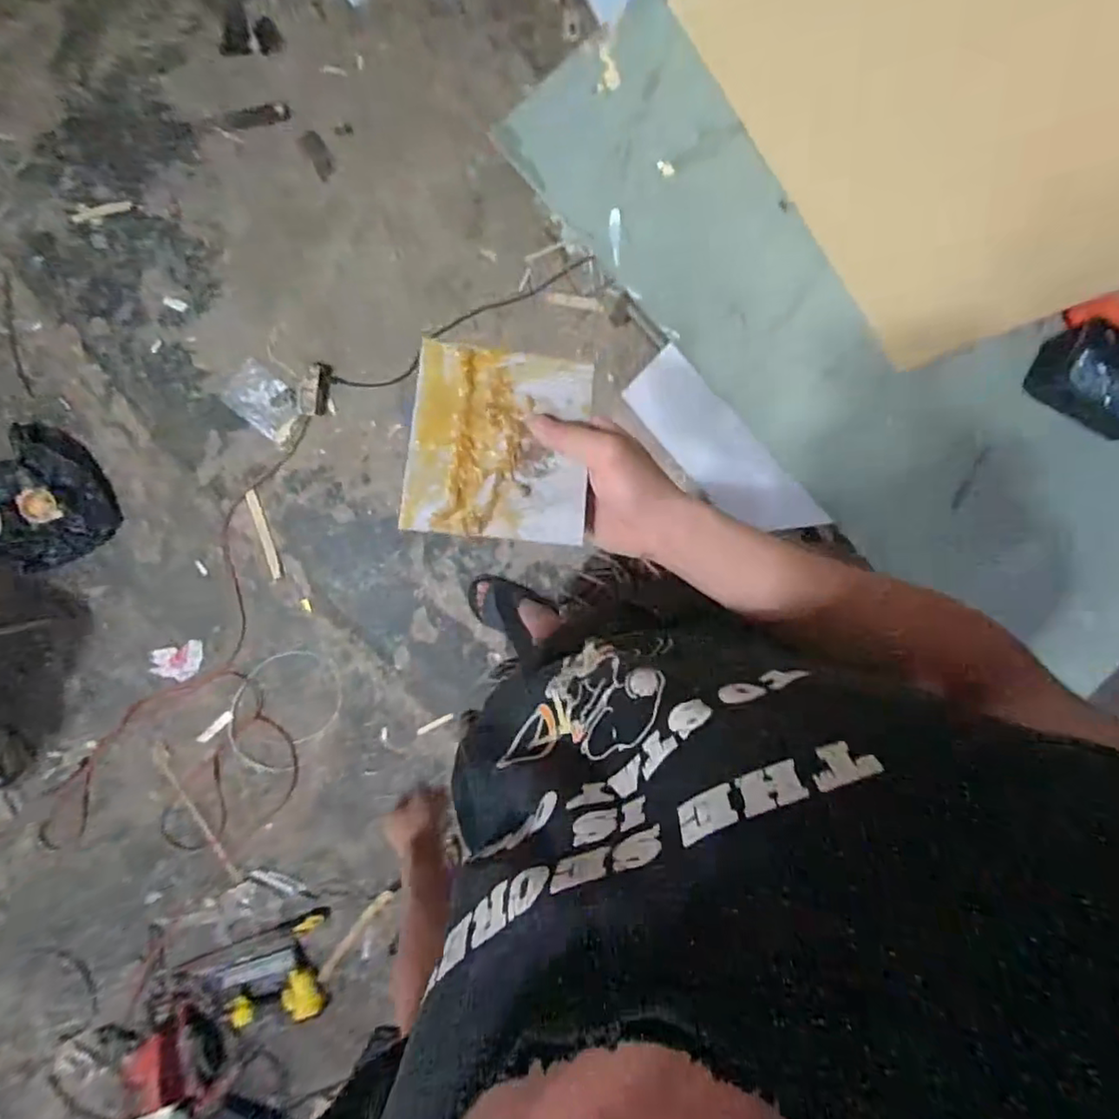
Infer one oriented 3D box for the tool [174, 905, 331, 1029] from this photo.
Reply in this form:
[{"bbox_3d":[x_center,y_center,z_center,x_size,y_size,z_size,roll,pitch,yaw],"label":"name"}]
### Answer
[{"bbox_3d":[-0.718,1.028,1.475,0.389,0.089,0.226,-20,95,-4],"label":"tool"}]

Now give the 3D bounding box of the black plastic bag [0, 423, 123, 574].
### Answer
[{"bbox_3d":[-1.163,-0.127,1.319,0.299,0.089,0.289,-30,95,-3],"label":"black plastic bag"}]

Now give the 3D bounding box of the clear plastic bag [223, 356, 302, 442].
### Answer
[{"bbox_3d":[-0.670,-0.360,1.370,0.151,0.019,0.117,37,90,-6],"label":"clear plastic bag"}]

